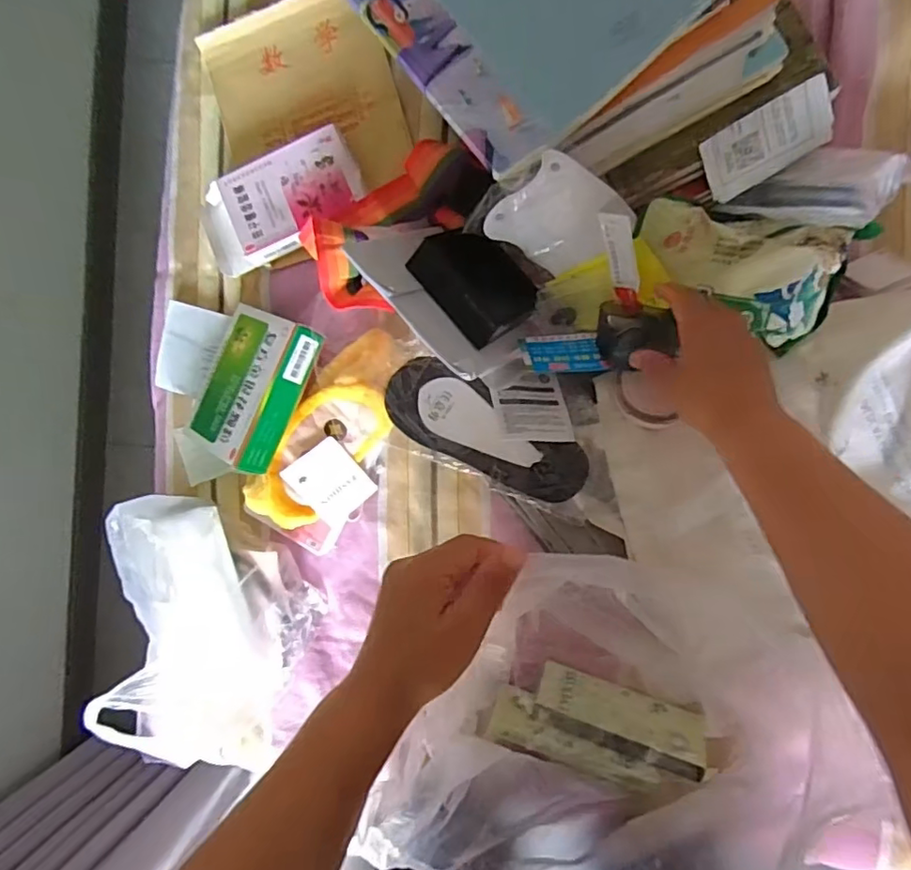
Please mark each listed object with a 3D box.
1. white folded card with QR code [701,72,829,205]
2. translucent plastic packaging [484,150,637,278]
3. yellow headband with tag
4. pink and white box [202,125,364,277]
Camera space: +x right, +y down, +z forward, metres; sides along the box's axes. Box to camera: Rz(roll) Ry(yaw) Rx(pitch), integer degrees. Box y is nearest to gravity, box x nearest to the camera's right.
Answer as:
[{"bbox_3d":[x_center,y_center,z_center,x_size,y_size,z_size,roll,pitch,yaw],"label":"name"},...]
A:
[{"bbox_3d":[0.248,-0.233,0.464,0.101,0.005,0.052,-29,117,8],"label":"white folded card with QR code"},{"bbox_3d":[0.081,-0.170,0.464,0.087,0.108,0.016,-28,59,39],"label":"translucent plastic packaging"},{"bbox_3d":[-0.132,0.026,0.603,0.101,0.056,0.181,40,97,5],"label":"yellow headband with tag"},{"bbox_3d":[-0.181,-0.241,0.609,0.176,0.040,0.100,-21,89,8],"label":"pink and white box"}]

